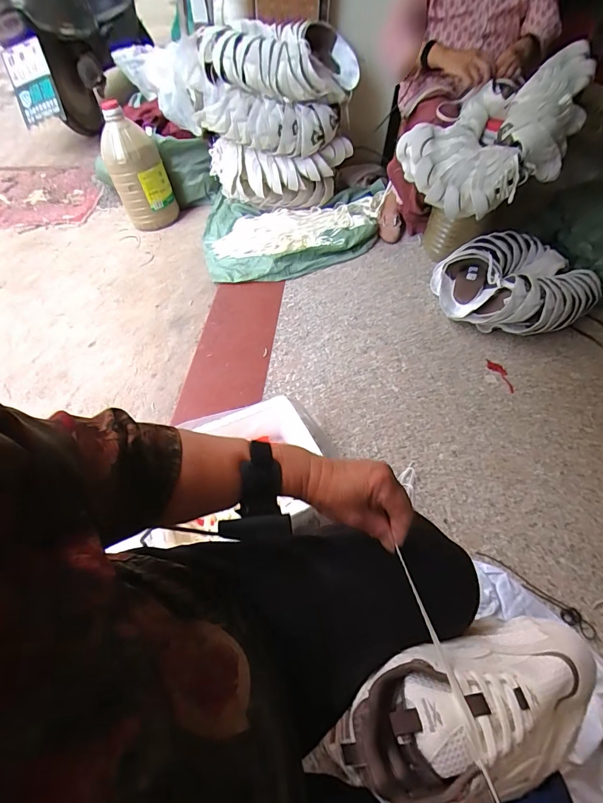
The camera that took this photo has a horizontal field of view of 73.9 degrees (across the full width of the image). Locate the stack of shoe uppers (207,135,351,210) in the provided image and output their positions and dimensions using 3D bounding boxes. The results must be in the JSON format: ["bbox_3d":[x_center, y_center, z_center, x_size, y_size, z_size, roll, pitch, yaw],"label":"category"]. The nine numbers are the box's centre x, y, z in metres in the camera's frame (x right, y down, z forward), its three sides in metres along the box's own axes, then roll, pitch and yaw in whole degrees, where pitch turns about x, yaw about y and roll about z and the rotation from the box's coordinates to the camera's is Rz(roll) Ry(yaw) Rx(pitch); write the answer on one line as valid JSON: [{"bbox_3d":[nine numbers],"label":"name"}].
[{"bbox_3d":[-0.094,-0.830,1.489,0.520,0.220,0.141,6,54,2],"label":"stack of shoe uppers"}]

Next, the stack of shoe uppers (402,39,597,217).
[{"bbox_3d":[0.515,-0.736,1.085,0.421,0.282,0.307,-30,61,-22],"label":"stack of shoe uppers"}]

